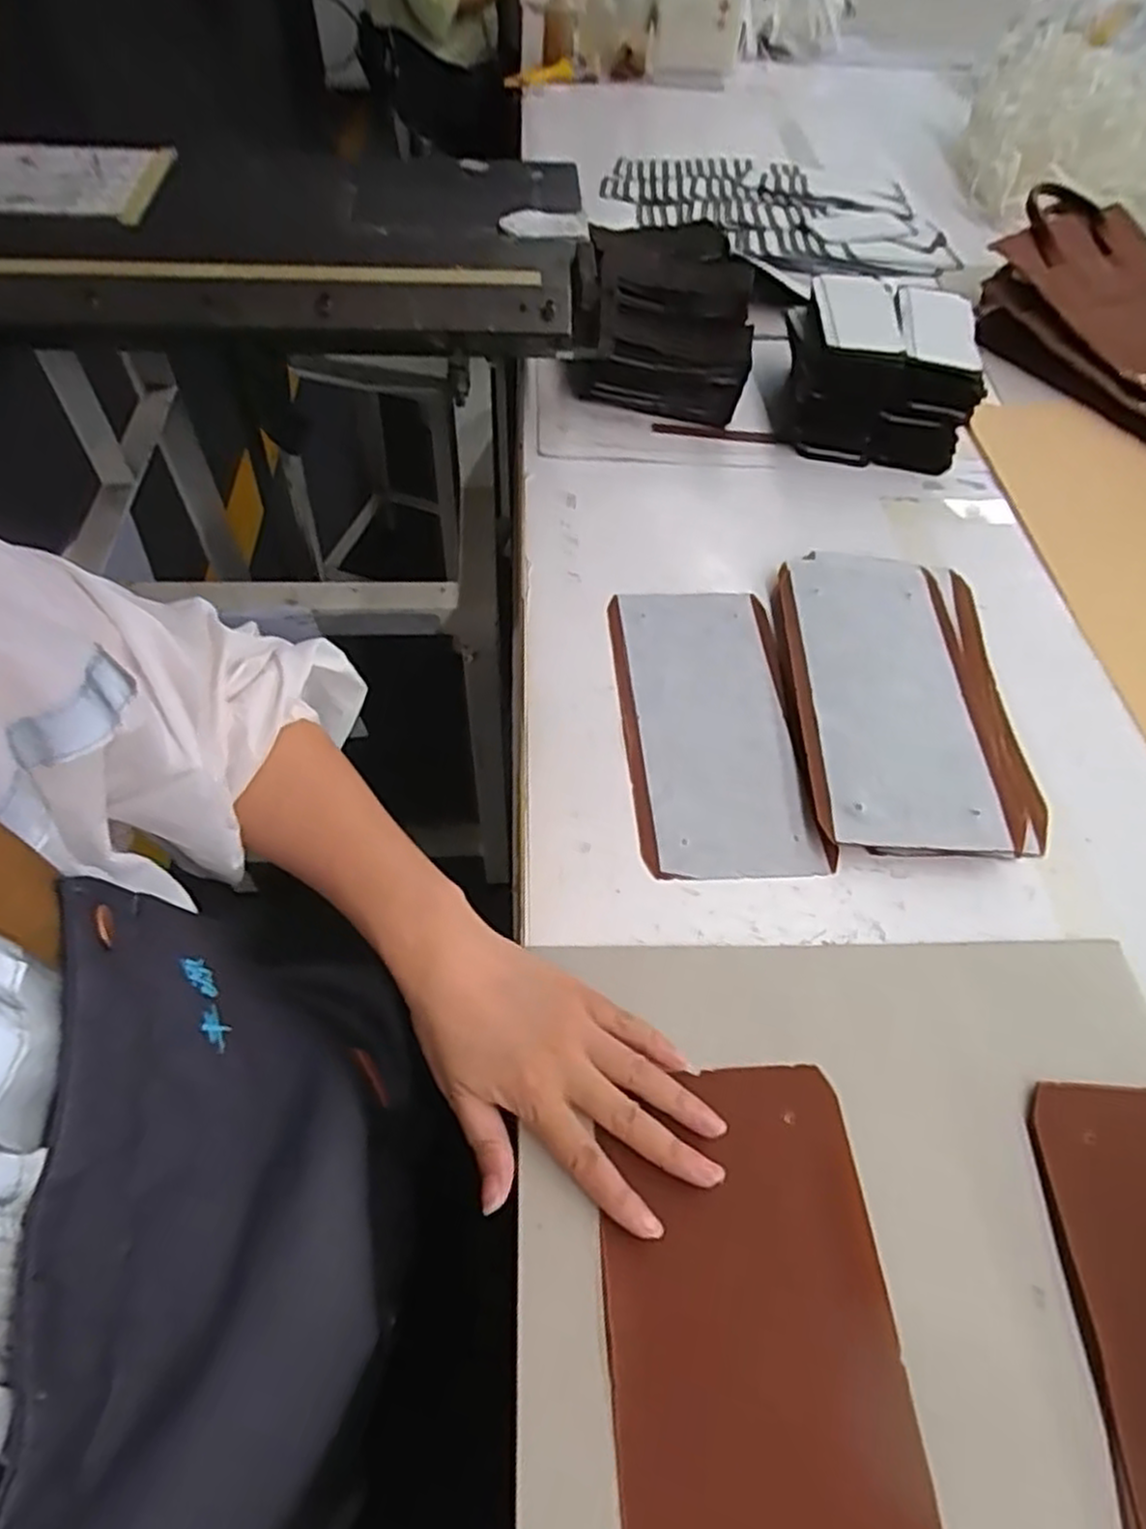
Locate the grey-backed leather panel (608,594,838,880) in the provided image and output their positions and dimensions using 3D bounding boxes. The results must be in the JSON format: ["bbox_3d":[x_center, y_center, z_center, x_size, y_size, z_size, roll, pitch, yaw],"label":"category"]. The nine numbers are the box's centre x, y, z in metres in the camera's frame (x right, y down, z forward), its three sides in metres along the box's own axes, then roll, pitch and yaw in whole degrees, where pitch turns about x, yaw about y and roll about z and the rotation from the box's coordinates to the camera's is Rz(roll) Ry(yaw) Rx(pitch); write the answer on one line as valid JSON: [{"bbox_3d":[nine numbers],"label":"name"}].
[{"bbox_3d":[0.098,-0.033,0.555,0.123,0.007,0.250,-2,55,-5],"label":"grey-backed leather panel"}]

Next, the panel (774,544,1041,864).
[{"bbox_3d":[0.243,-0.054,0.565,0.160,0.025,0.266,3,54,-1],"label":"panel"}]

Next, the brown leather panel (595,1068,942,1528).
[{"bbox_3d":[0.082,0.268,0.339,0.128,0.007,0.247,-1,55,-4],"label":"brown leather panel"}]

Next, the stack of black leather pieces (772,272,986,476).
[{"bbox_3d":[0.294,-0.384,0.754,0.166,0.101,0.165,9,54,3],"label":"stack of black leather pieces"}]

